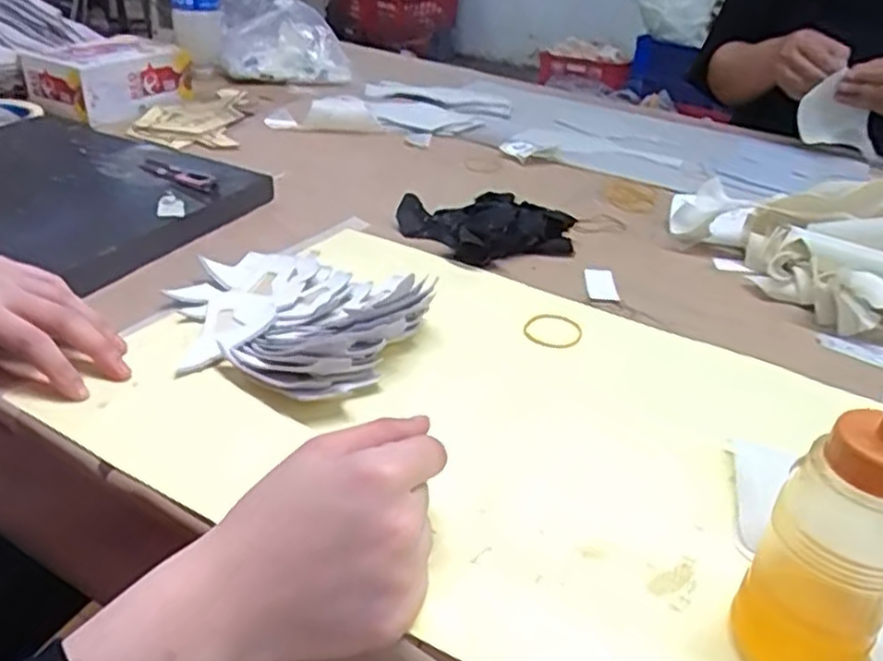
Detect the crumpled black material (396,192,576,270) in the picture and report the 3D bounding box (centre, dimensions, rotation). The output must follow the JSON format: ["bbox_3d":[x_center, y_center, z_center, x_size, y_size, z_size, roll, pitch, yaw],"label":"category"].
[{"bbox_3d":[0.041,-0.096,0.641,0.130,0.037,0.108,-9,34,-22],"label":"crumpled black material"}]

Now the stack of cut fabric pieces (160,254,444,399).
[{"bbox_3d":[-0.103,-0.016,0.489,0.180,0.042,0.141,13,32,14],"label":"stack of cut fabric pieces"}]

